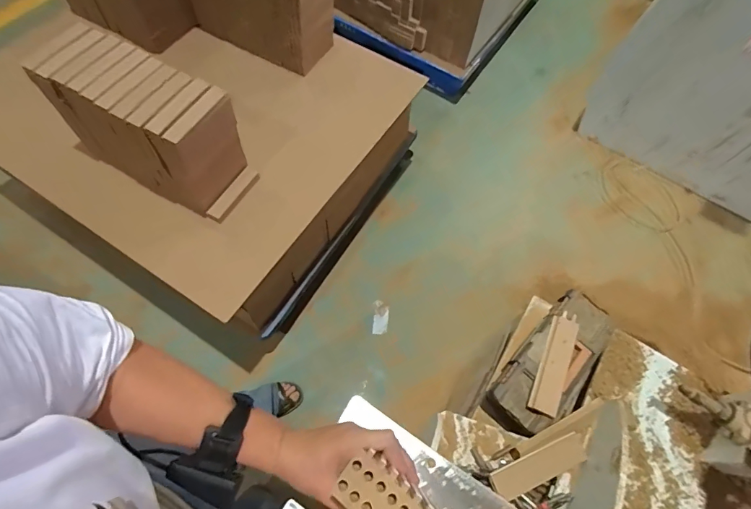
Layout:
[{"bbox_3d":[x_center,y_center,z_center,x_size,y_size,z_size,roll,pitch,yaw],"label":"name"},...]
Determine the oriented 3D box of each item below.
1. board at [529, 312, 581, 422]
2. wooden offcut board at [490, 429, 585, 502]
[{"bbox_3d":[0.318,0.190,0.721,0.048,0.017,0.184,24,65,8],"label":"board"},{"bbox_3d":[0.267,0.340,0.659,0.177,0.007,0.045,-15,67,-19],"label":"wooden offcut board"}]

